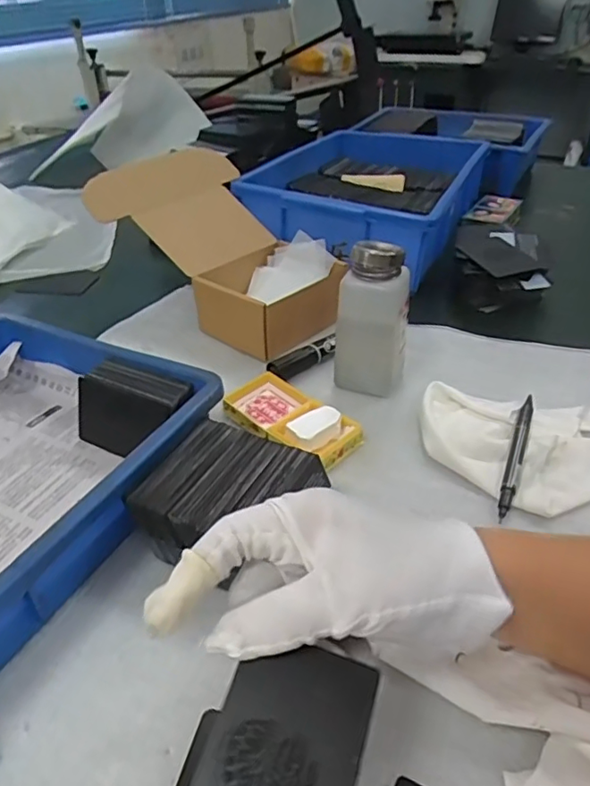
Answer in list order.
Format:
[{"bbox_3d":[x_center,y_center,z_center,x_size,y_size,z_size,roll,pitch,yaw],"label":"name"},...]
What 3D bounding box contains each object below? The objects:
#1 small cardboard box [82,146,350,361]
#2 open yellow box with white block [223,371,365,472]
[{"bbox_3d":[-0.055,-0.153,0.589,0.229,0.139,0.165,21,42,27],"label":"small cardboard box"},{"bbox_3d":[-0.006,0.018,0.460,0.118,0.022,0.055,29,46,34],"label":"open yellow box with white block"}]

